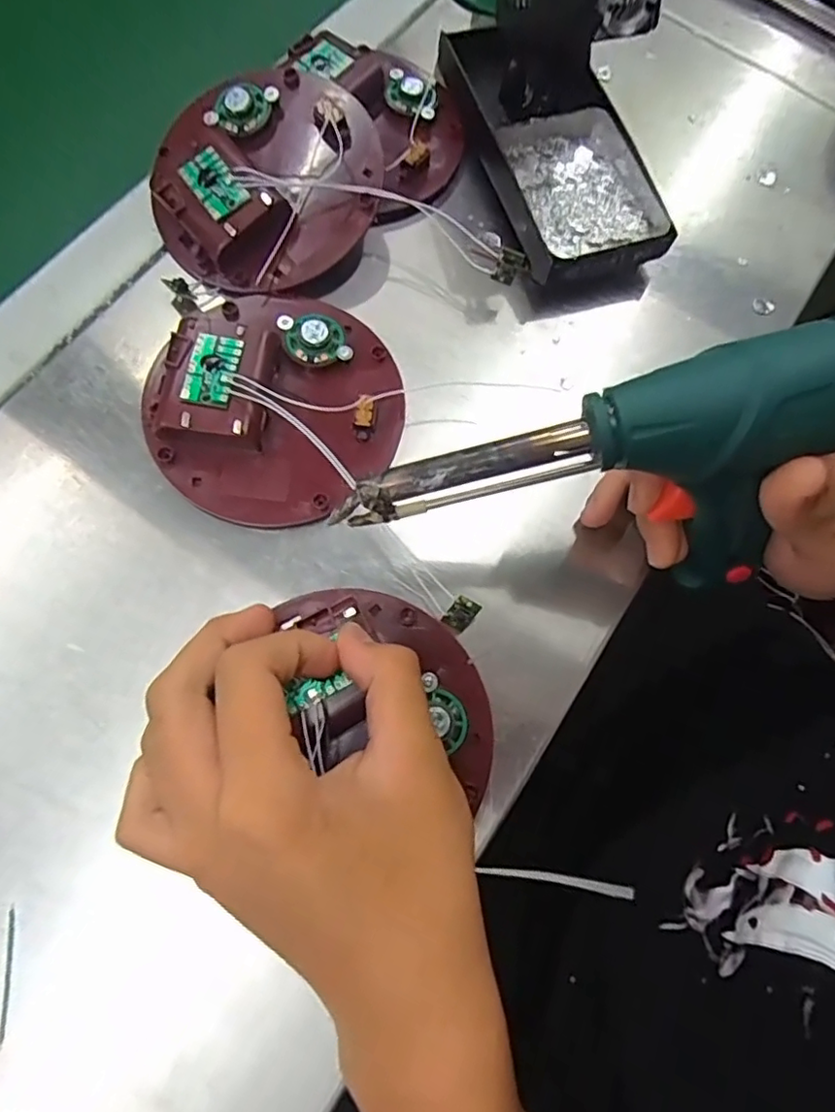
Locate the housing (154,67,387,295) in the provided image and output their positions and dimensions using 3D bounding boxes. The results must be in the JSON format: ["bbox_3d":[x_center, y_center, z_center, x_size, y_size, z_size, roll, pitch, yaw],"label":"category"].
[{"bbox_3d":[-0.079,-0.198,0.310,0.115,0.030,0.112,1,73,-5],"label":"housing"}]

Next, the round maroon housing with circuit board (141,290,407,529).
[{"bbox_3d":[-0.066,-0.075,0.279,0.110,0.021,0.118,27,73,3],"label":"round maroon housing with circuit board"}]

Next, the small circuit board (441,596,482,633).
[{"bbox_3d":[0.020,0.025,0.264,0.011,0.004,0.015,34,105,-2],"label":"small circuit board"}]

